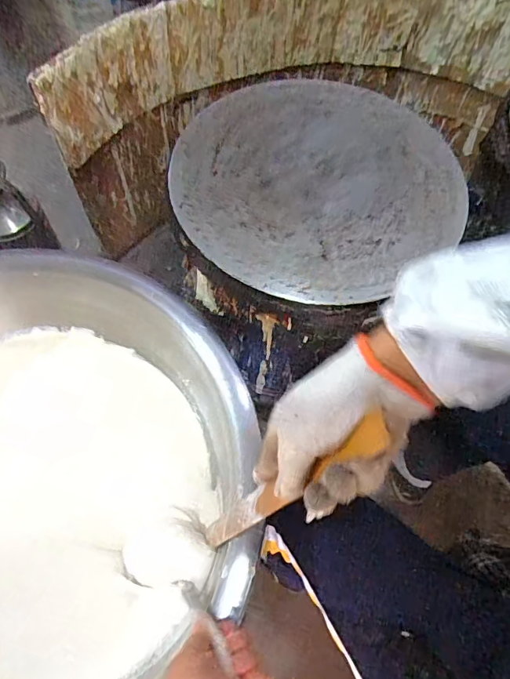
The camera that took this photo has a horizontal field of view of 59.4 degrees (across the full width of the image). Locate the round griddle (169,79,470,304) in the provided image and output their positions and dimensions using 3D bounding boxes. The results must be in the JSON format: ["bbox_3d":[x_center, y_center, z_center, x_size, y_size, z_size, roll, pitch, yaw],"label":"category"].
[{"bbox_3d":[0.085,-0.224,0.592,0.388,0.022,0.356,1,63,-2],"label":"round griddle"}]

